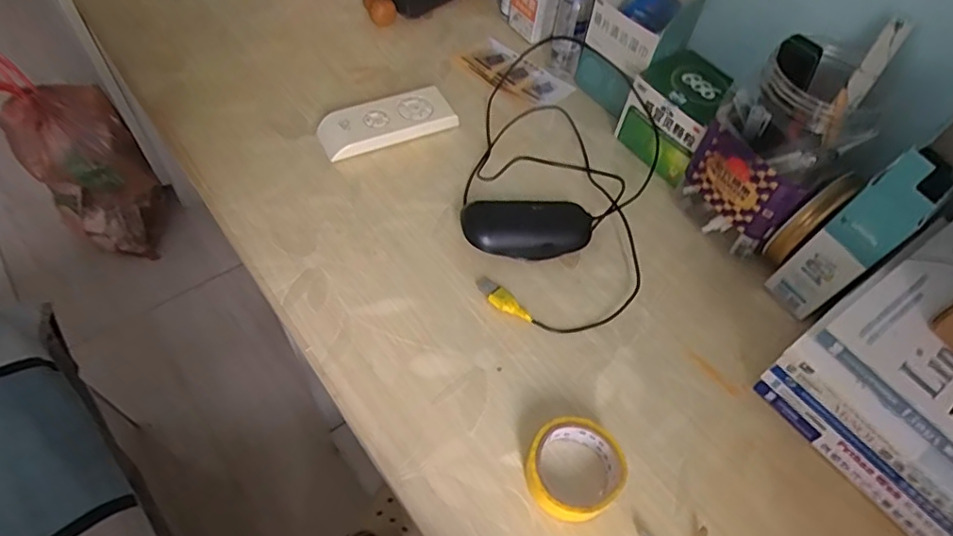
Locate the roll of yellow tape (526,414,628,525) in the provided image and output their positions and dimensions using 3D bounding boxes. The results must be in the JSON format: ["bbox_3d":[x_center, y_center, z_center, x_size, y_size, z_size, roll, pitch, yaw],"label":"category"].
[{"bbox_3d":[0.062,0.130,0.366,0.059,0.025,0.063,2,58,-3],"label":"roll of yellow tape"}]

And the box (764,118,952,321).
[{"bbox_3d":[0.304,-0.041,0.424,0.117,0.149,0.044,-35,66,-22],"label":"box"}]

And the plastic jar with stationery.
[{"bbox_3d":[0.239,-0.101,0.448,0.091,0.158,0.099,2,58,-3],"label":"plastic jar with stationery"}]

